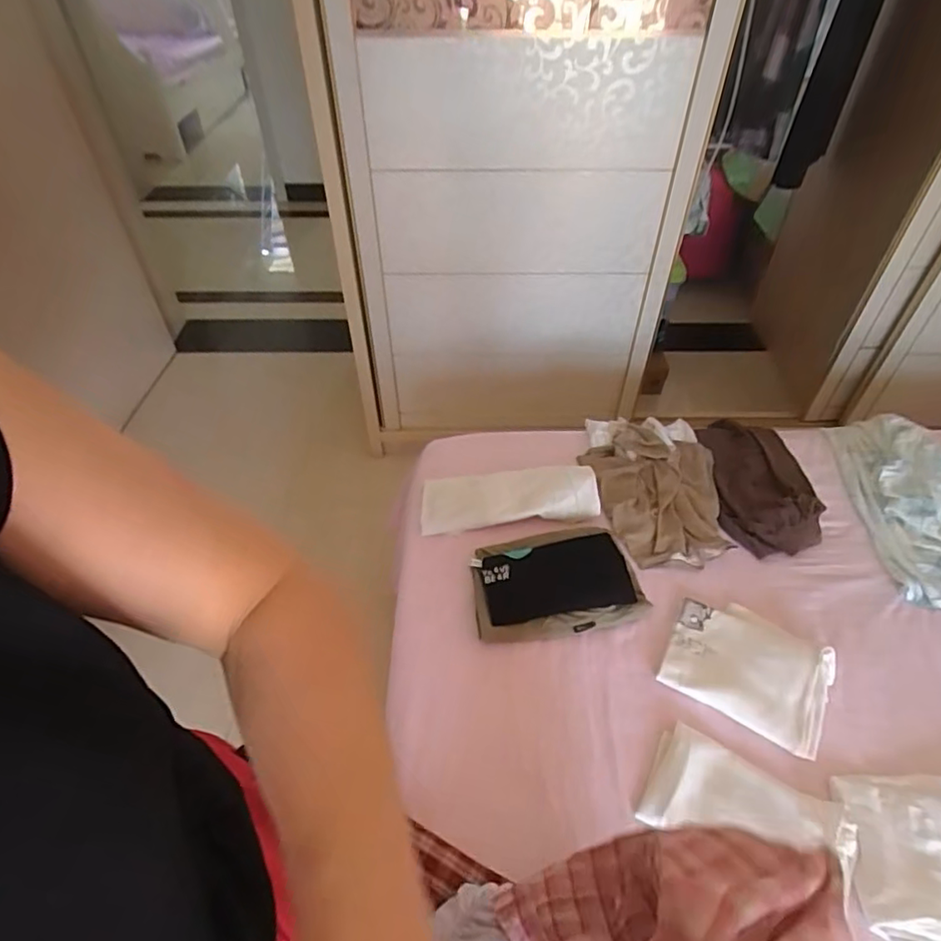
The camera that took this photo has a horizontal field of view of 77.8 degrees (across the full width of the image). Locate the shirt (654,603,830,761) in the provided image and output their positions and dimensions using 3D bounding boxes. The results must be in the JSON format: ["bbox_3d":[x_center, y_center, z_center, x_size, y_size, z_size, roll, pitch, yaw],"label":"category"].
[{"bbox_3d":[0.440,0.302,0.916,0.235,0.034,0.195,25,51,20],"label":"shirt"}]

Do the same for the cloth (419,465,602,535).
[{"bbox_3d":[0.074,0.051,1.137,0.336,0.028,0.123,-9,58,0],"label":"cloth"}]

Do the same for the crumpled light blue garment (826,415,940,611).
[{"bbox_3d":[0.902,0.056,1.158,0.262,0.040,0.522,4,47,1],"label":"crumpled light blue garment"}]

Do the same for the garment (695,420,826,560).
[{"bbox_3d":[0.590,0.009,1.183,0.194,0.053,0.367,7,47,4],"label":"garment"}]

